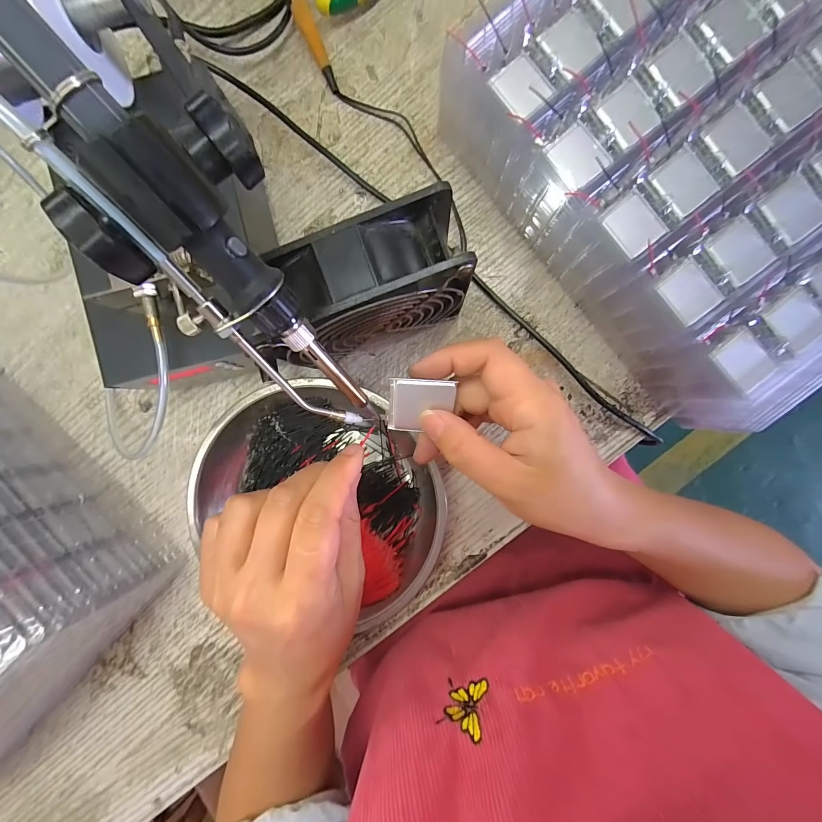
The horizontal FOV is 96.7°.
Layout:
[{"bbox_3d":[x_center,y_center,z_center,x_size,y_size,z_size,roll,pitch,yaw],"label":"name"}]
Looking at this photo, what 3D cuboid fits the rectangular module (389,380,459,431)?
[{"bbox_3d":[0.005,-0.003,0.192,0.033,0.004,0.028,3,114,1],"label":"rectangular module"}]

